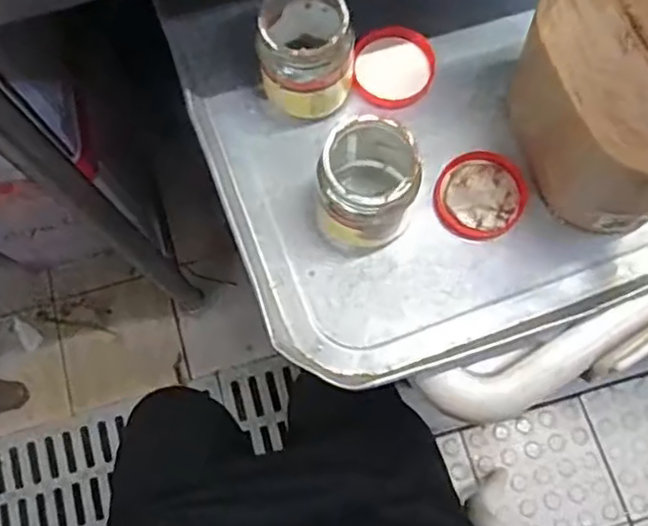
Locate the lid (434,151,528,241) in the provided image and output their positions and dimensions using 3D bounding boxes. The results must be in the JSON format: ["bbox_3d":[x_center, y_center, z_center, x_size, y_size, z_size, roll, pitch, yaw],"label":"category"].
[{"bbox_3d":[0.115,-0.050,0.488,0.063,0.016,0.063,-1,73,3],"label":"lid"}]

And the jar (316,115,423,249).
[{"bbox_3d":[0.032,-0.053,0.455,0.065,0.091,0.073,23,76,10],"label":"jar"}]

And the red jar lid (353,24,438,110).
[{"bbox_3d":[0.055,-0.153,0.517,0.062,0.009,0.066,-1,73,3],"label":"red jar lid"}]

